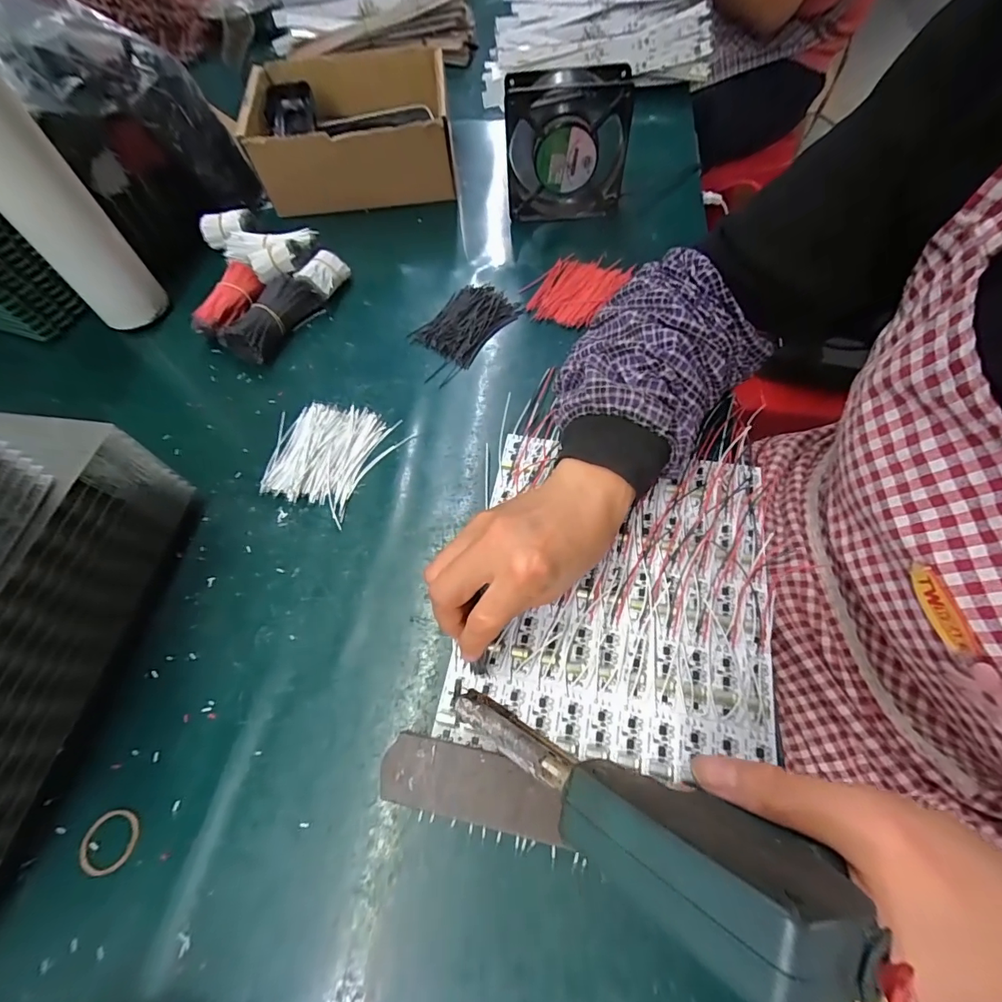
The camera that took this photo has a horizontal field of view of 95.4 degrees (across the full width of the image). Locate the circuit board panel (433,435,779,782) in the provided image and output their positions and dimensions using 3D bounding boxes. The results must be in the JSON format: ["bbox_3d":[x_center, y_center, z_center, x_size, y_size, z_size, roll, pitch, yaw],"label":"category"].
[{"bbox_3d":[0.077,0.056,0.309,0.192,0.013,0.216,9,62,8],"label":"circuit board panel"}]

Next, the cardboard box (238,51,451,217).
[{"bbox_3d":[-0.178,-0.450,0.547,0.234,0.088,0.218,-6,61,0],"label":"cardboard box"}]

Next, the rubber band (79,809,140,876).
[{"bbox_3d":[-0.220,0.191,0.255,0.030,0.004,0.030,-8,61,-1],"label":"rubber band"}]

